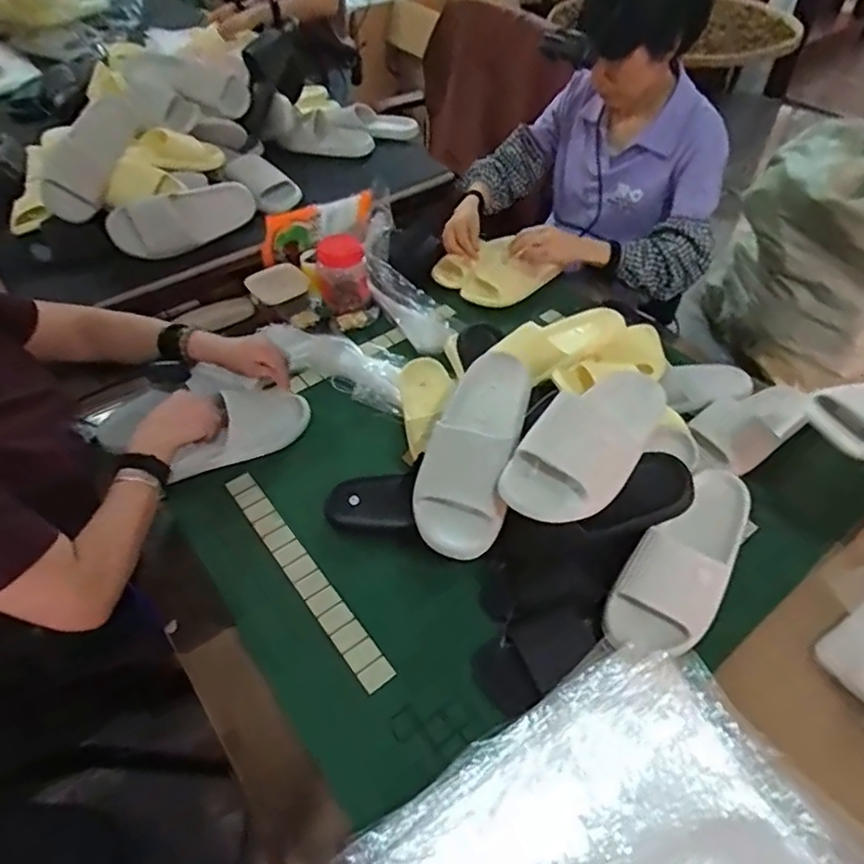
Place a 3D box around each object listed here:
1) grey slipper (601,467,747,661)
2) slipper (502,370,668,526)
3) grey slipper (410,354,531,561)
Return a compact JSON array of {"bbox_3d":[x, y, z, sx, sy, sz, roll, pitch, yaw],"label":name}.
[{"bbox_3d":[0.298,0.146,0.716,0.101,0.066,0.256,33,70,27],"label":"grey slipper"},{"bbox_3d":[0.188,0.007,0.711,0.108,0.069,0.235,32,56,26],"label":"slipper"},{"bbox_3d":[0.049,0.009,0.747,0.110,0.069,0.273,12,62,11],"label":"grey slipper"}]

